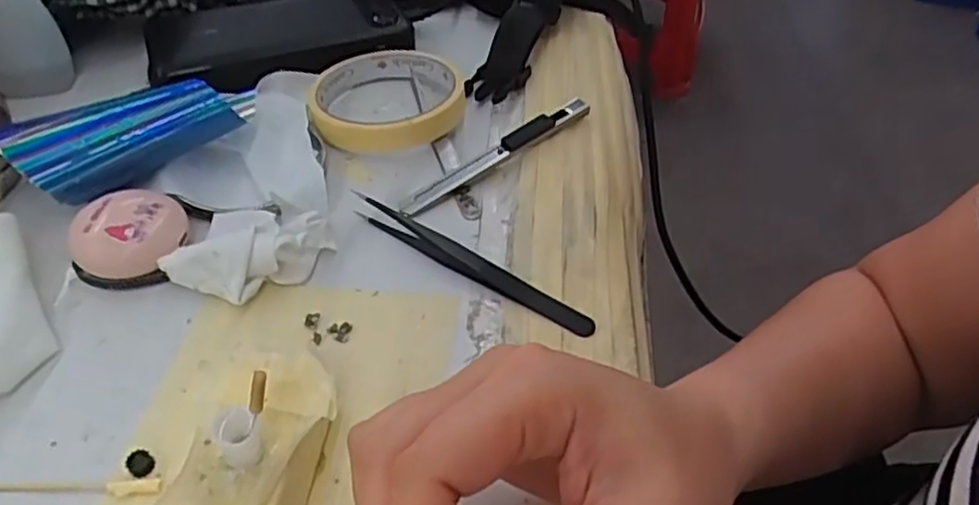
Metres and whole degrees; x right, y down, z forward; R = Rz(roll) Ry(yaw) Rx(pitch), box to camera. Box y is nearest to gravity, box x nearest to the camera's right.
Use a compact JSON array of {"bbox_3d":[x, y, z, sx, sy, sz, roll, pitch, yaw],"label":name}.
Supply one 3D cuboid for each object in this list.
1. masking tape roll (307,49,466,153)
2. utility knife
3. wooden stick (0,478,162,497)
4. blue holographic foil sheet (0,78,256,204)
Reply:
[{"bbox_3d":[-0.059,-0.091,0.405,0.085,0.015,0.088,2,46,-2],"label":"masking tape roll"},{"bbox_3d":[0.004,-0.054,0.381,0.126,0.015,0.012,-30,54,-28],"label":"utility knife"},{"bbox_3d":[-0.146,0.082,0.249,0.059,0.004,0.006,1,46,-3],"label":"wooden stick"},{"bbox_3d":[-0.167,-0.059,0.342,0.114,0.033,0.036,-25,52,-25],"label":"blue holographic foil sheet"}]

